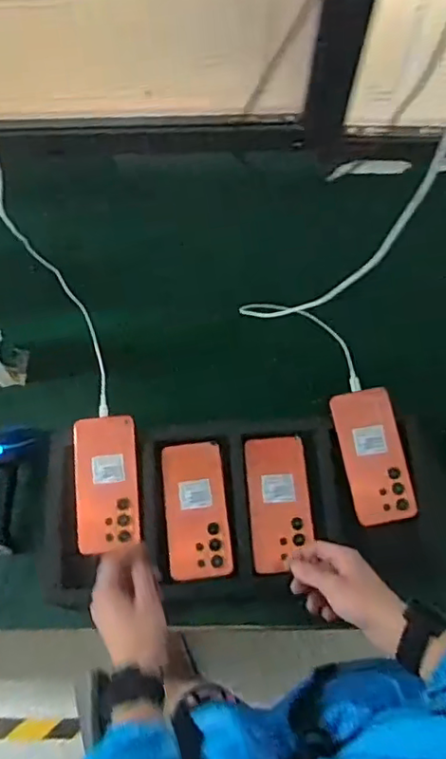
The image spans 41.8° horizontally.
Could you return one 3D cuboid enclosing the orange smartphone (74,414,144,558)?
[{"bbox_3d":[-0.148,0.131,0.743,0.081,0.010,0.165,-5,77,-2],"label":"orange smartphone"}]

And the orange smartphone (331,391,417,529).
[{"bbox_3d":[0.194,0.097,0.751,0.077,0.009,0.168,-12,77,3],"label":"orange smartphone"}]

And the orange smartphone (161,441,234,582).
[{"bbox_3d":[-0.034,0.165,0.746,0.079,0.012,0.167,-7,68,-2],"label":"orange smartphone"}]

